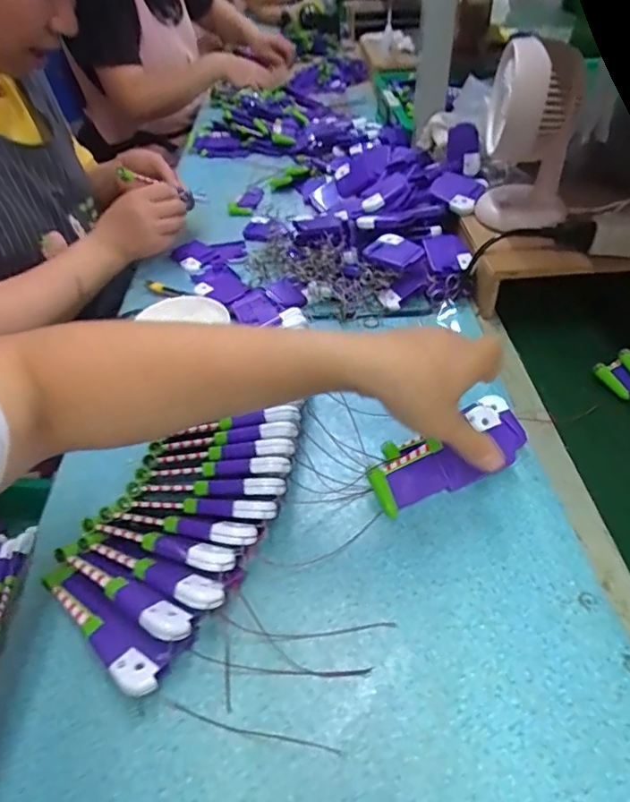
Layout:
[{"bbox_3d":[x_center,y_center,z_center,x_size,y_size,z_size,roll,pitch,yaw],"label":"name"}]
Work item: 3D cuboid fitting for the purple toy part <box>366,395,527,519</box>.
[{"bbox_3d":[0.111,0.039,0.444,0.146,0.034,0.062,-26,47,-15],"label":"purple toy part"}]

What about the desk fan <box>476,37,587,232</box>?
[{"bbox_3d":[0.237,-0.289,0.589,0.096,0.176,0.094,7,45,16],"label":"desk fan"}]

